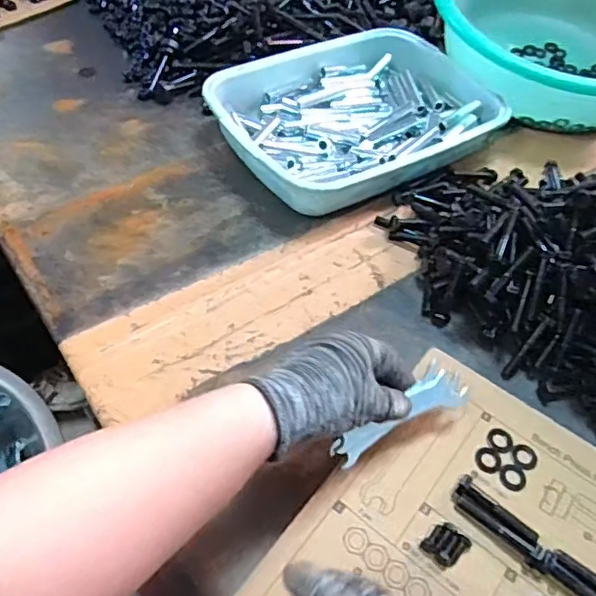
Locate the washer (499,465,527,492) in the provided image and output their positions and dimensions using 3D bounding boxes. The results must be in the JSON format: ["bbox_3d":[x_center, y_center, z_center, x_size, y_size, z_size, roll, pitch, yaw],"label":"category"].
[{"bbox_3d":[0.156,0.129,0.423,0.020,0.004,0.018,-36,60,-27],"label":"washer"}]

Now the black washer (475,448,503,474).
[{"bbox_3d":[0.140,0.119,0.430,0.019,0.004,0.020,2,51,-3],"label":"black washer"}]

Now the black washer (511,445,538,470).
[{"bbox_3d":[0.169,0.117,0.433,0.019,0.004,0.018,1,50,-1],"label":"black washer"}]

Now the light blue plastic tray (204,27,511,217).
[{"bbox_3d":[0.070,-0.225,0.698,0.327,0.052,0.241,-22,56,-21],"label":"light blue plastic tray"}]

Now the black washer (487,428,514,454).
[{"bbox_3d":[0.152,0.107,0.439,0.019,0.004,0.019,2,51,-3],"label":"black washer"}]

